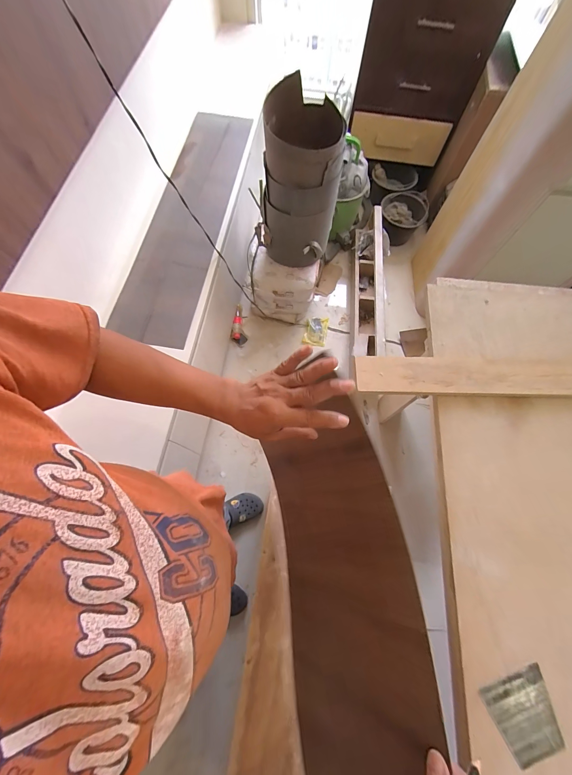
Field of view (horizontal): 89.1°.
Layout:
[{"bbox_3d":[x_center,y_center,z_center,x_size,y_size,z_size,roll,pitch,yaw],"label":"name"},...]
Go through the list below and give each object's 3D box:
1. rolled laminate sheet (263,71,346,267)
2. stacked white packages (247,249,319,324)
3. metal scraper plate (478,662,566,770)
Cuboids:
[{"bbox_3d":[0.055,-0.728,1.101,0.265,0.456,0.270,6,70,1],"label":"rolled laminate sheet"},{"bbox_3d":[-0.013,-0.475,1.421,0.311,0.275,0.198,5,70,0],"label":"stacked white packages"},{"bbox_3d":[0.352,0.486,0.427,0.099,0.004,0.096,-14,72,-8],"label":"metal scraper plate"}]

